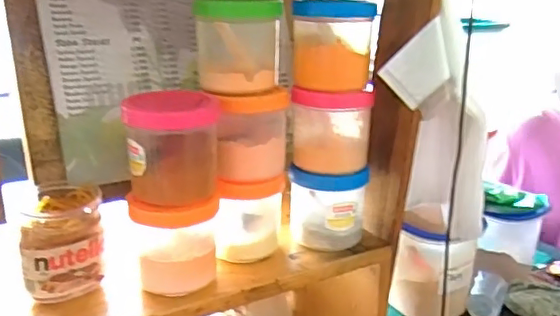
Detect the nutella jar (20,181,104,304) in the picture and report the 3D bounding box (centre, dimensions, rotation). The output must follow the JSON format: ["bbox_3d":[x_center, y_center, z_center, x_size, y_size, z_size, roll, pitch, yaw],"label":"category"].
[{"bbox_3d":[-0.205,0.079,0.553,0.068,0.086,0.083,-4,19,-14],"label":"nutella jar"}]

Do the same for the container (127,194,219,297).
[{"bbox_3d":[-0.104,0.081,0.574,0.085,0.088,0.080,-4,19,-14],"label":"container"}]

